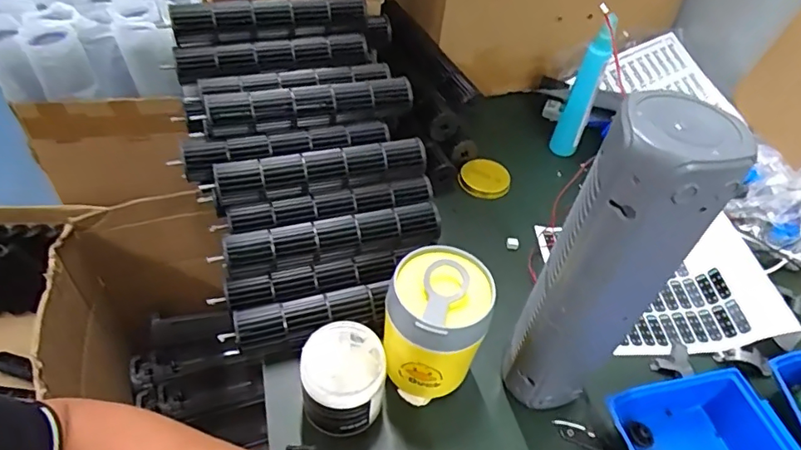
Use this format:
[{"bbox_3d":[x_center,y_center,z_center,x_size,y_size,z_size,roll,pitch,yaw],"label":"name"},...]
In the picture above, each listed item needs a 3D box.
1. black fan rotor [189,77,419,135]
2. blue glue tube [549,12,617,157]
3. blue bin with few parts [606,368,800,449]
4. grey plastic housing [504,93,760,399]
[{"bbox_3d":[-0.104,-0.140,0.590,0.233,0.035,0.038,-9,48,-16],"label":"black fan rotor"},{"bbox_3d":[0.259,-0.186,0.742,0.039,0.195,0.048,18,47,10],"label":"blue glue tube"},{"bbox_3d":[0.267,0.202,0.460,0.137,0.070,0.119,-8,48,-14],"label":"blue bin with few parts"},{"bbox_3d":[0.155,0.047,0.409,0.079,0.293,0.075,33,51,23],"label":"grey plastic housing"}]

